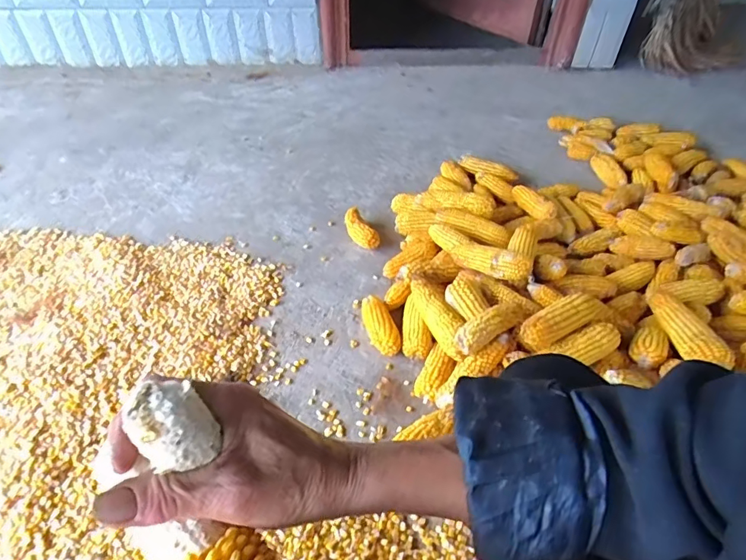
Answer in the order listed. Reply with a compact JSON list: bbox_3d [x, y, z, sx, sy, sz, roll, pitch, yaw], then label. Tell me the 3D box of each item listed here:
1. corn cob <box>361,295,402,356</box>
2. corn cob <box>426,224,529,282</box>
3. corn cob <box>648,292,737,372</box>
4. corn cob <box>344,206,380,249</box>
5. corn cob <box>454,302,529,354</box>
[{"bbox_3d":[0.012,0.082,0.862,0.051,0.041,0.139,-14,48,-14],"label":"corn cob"},{"bbox_3d":[0.193,-0.052,0.904,0.066,0.049,0.225,-29,39,-26],"label":"corn cob"},{"bbox_3d":[0.523,0.075,0.798,0.047,0.044,0.216,5,25,4],"label":"corn cob"},{"bbox_3d":[-0.030,-0.110,1.045,0.048,0.047,0.121,-21,50,-20],"label":"corn cob"},{"bbox_3d":[0.197,0.072,0.761,0.145,0.049,0.044,-27,52,-26],"label":"corn cob"}]

